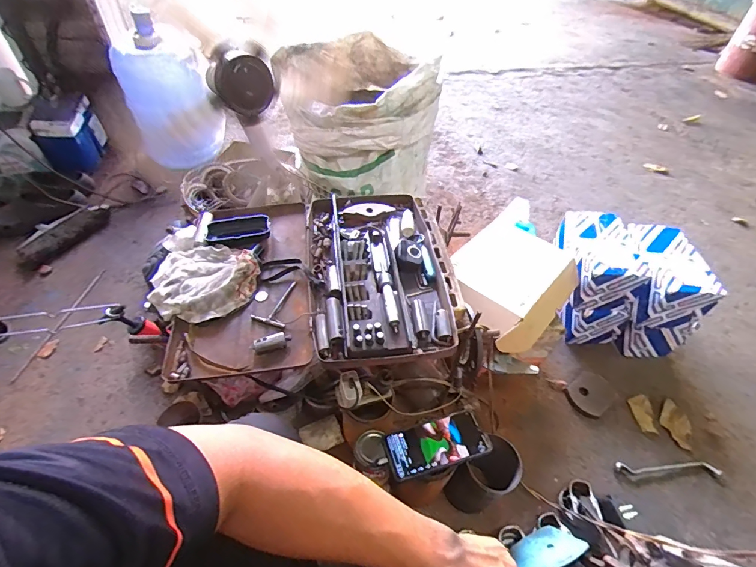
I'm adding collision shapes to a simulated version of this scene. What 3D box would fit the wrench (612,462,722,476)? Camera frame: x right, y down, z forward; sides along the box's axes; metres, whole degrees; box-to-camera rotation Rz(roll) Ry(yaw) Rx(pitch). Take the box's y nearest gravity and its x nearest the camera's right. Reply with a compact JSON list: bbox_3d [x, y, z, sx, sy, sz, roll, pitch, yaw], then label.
[{"bbox_3d":[0.611,0.388,0.830,0.228,0.021,0.026,1,50,-1],"label":"wrench"}]

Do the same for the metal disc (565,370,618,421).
[{"bbox_3d":[0.510,0.262,0.944,0.125,0.016,0.089,-33,58,-26],"label":"metal disc"}]

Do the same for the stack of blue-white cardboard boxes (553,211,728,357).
[{"bbox_3d":[0.617,0.009,1.023,0.300,0.268,0.261,5,50,2],"label":"stack of blue-white cardboard boxes"}]

